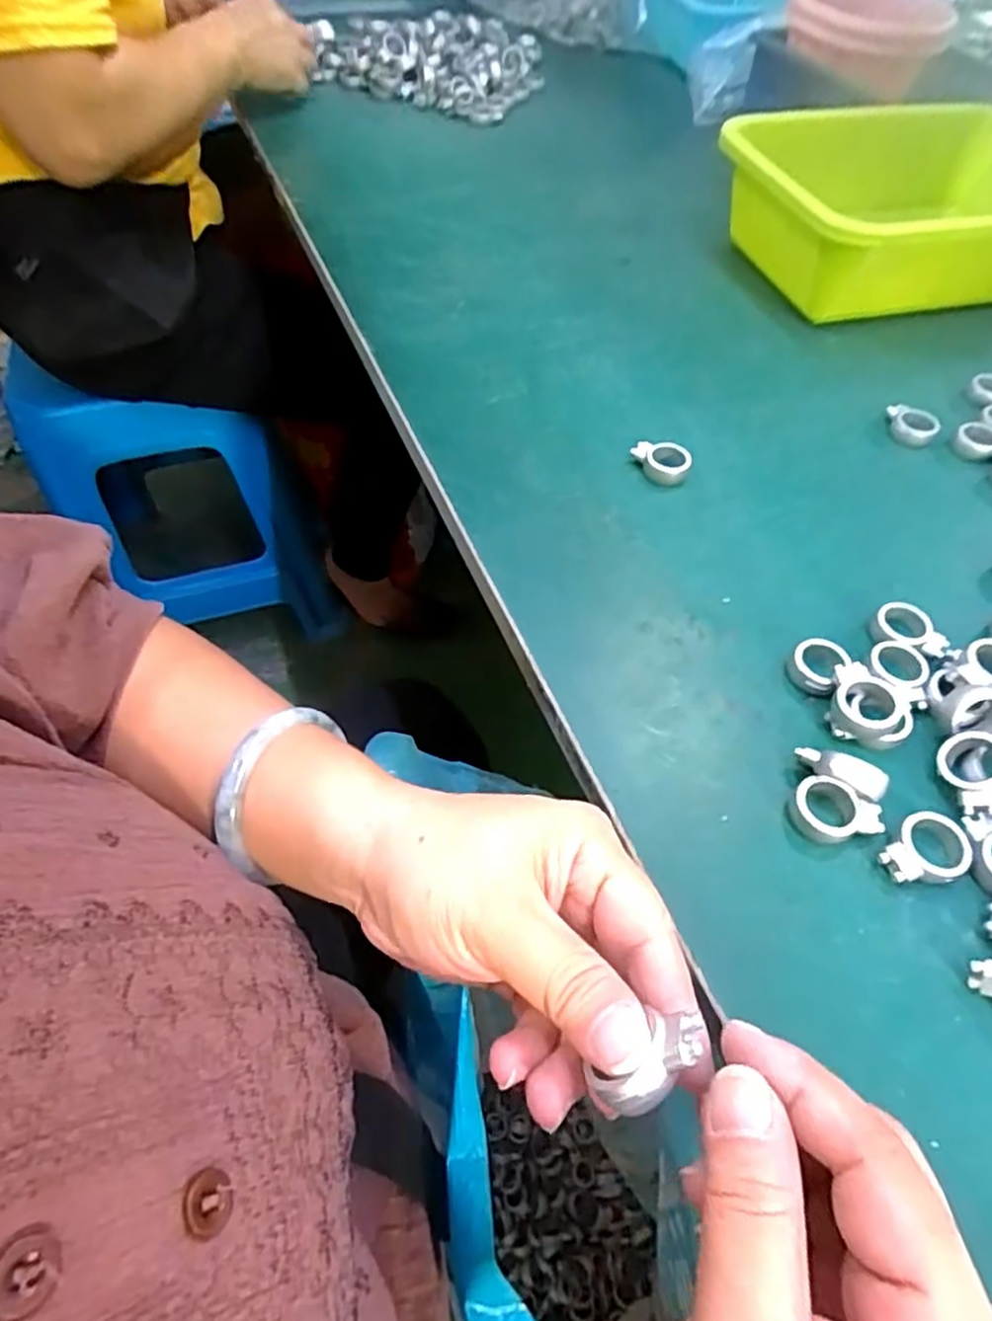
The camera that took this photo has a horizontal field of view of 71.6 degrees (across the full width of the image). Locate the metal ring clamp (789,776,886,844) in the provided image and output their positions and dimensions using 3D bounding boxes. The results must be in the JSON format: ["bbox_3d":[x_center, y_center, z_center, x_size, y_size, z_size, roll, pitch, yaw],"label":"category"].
[{"bbox_3d":[0.136,0.061,0.272,0.034,0.013,0.023,18,57,10],"label":"metal ring clamp"}]

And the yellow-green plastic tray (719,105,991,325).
[{"bbox_3d":[0.321,-0.337,0.523,0.288,0.081,0.194,-13,57,-11],"label":"yellow-green plastic tray"}]

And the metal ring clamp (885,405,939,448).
[{"bbox_3d":[0.259,-0.148,0.432,0.032,0.015,0.022,34,61,19],"label":"metal ring clamp"}]

